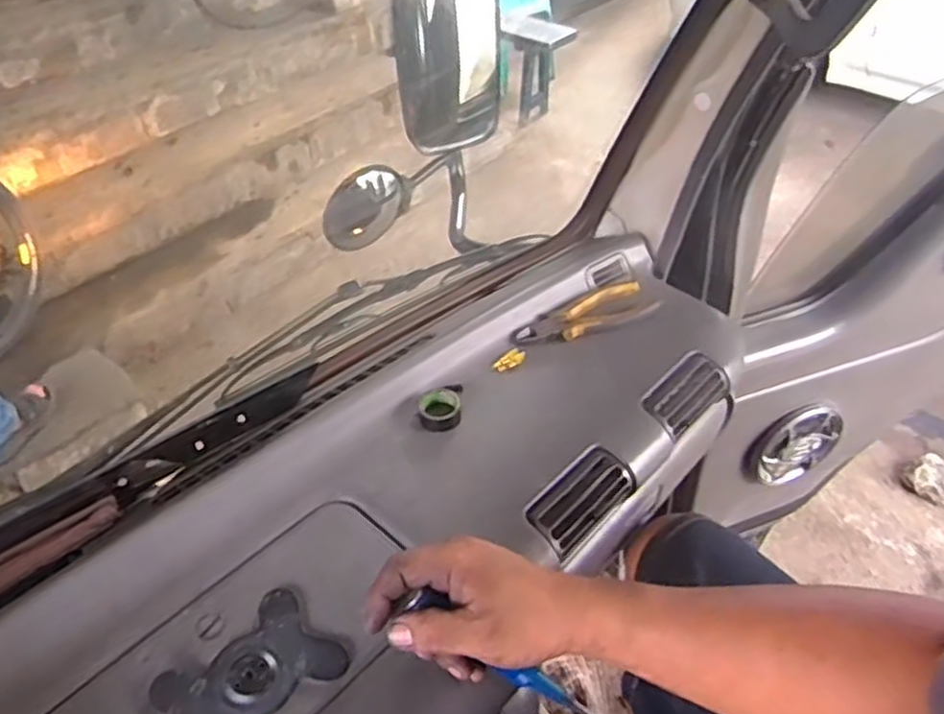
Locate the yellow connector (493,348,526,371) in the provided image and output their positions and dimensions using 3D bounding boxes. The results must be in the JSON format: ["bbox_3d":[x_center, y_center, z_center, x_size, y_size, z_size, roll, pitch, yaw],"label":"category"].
[{"bbox_3d":[0.039,0.003,0.741,0.035,0.008,0.015,-29,48,-26],"label":"yellow connector"}]

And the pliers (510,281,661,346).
[{"bbox_3d":[0.116,-0.045,0.773,0.156,0.016,0.054,-14,43,-12],"label":"pliers"}]

